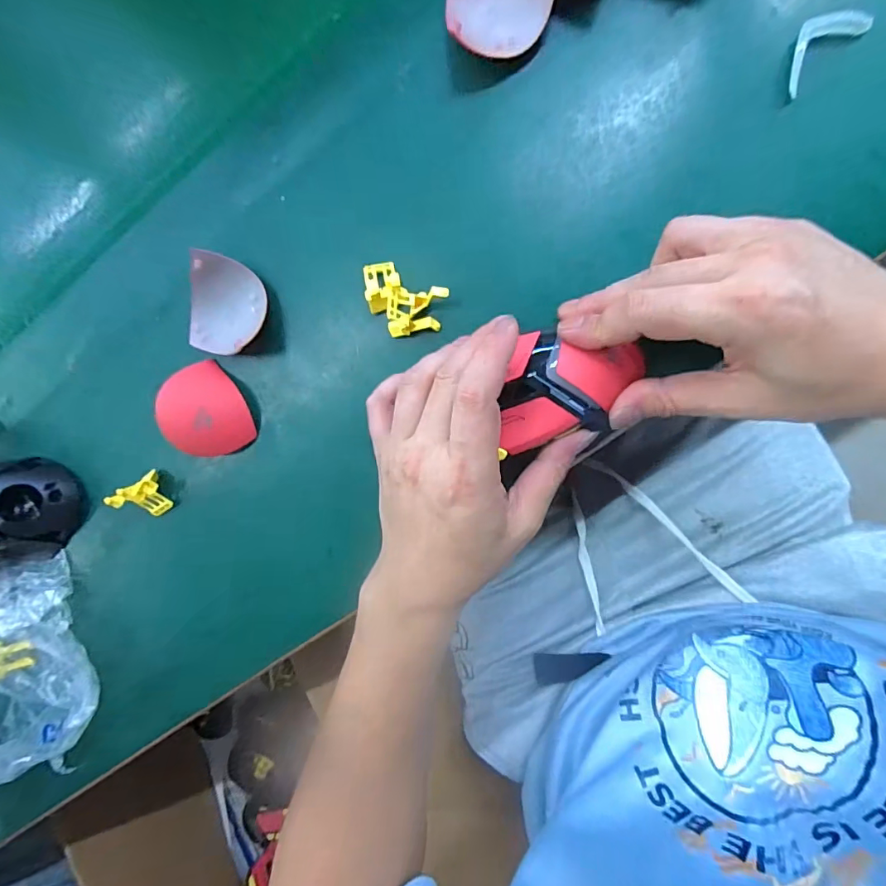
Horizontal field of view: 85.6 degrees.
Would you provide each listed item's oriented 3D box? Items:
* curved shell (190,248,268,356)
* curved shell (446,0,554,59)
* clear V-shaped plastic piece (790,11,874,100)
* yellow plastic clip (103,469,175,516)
[{"bbox_3d":[-0.136,-0.085,0.304,0.052,0.027,0.058,17,97,9],"label":"curved shell"},{"bbox_3d":[0.032,-0.244,0.267,0.058,0.021,0.044,7,96,10],"label":"curved shell"},{"bbox_3d":[0.198,-0.210,0.252,0.044,0.009,0.024,-41,87,11],"label":"clear V-shaped plastic piece"},{"bbox_3d":[-0.206,0.037,0.327,0.022,0.032,0.028,-24,90,11],"label":"yellow plastic clip"}]

